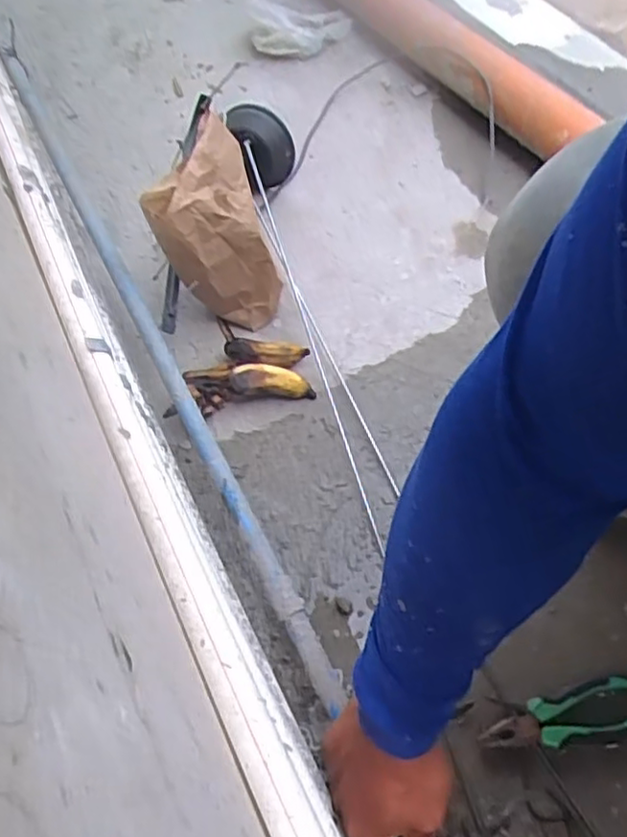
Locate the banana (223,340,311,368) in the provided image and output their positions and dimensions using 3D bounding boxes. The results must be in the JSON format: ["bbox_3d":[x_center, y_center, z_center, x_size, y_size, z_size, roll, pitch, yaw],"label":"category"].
[{"bbox_3d":[-0.056,-0.077,0.801,0.099,0.021,0.029,4,57,-11],"label":"banana"}]

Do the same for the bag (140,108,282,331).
[{"bbox_3d":[-0.113,-0.198,0.757,0.128,0.228,0.073,-29,61,-13],"label":"bag"}]

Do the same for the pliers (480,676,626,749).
[{"bbox_3d":[0.223,0.266,0.587,0.148,0.014,0.047,-12,58,-3],"label":"pliers"}]

